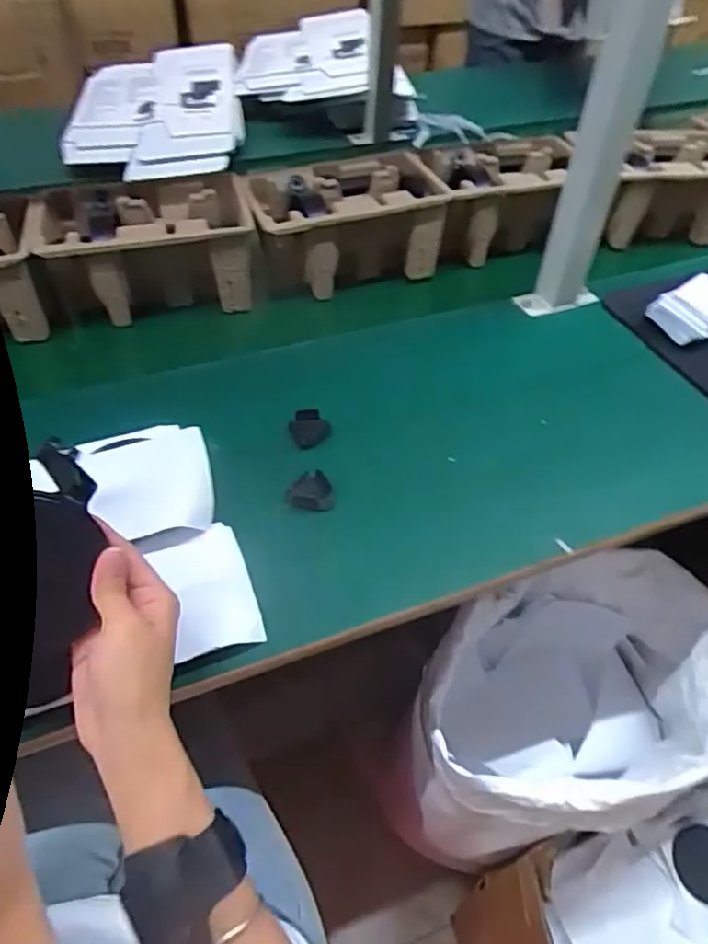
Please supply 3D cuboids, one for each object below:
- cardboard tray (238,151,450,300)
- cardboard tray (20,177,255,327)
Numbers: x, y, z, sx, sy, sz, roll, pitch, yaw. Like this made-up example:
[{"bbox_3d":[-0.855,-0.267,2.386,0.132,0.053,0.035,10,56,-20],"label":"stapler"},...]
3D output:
[{"bbox_3d":[-0.016,-0.292,0.776,0.218,0.111,0.129,-16,49,-17],"label":"cardboard tray"},{"bbox_3d":[-0.231,-0.251,0.738,0.235,0.110,0.143,-10,48,-12],"label":"cardboard tray"}]

